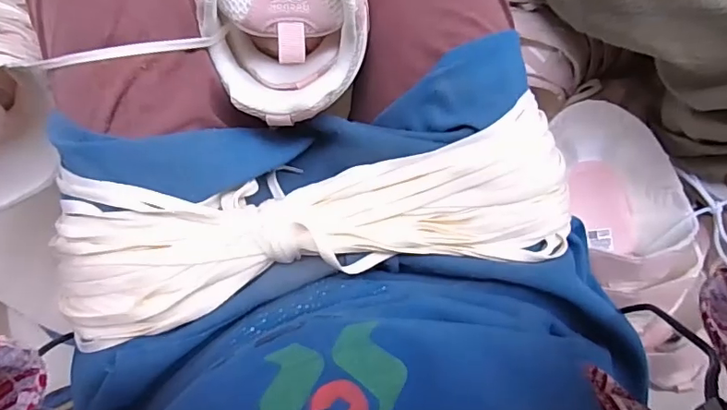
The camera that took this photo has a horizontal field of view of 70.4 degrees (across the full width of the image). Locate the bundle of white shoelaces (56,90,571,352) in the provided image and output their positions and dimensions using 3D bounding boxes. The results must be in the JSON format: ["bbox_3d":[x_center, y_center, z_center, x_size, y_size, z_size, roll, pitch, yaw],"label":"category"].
[{"bbox_3d":[-0.025,0.009,0.333,0.334,0.033,0.099,-10,96,-6],"label":"bundle of white shoelaces"}]

